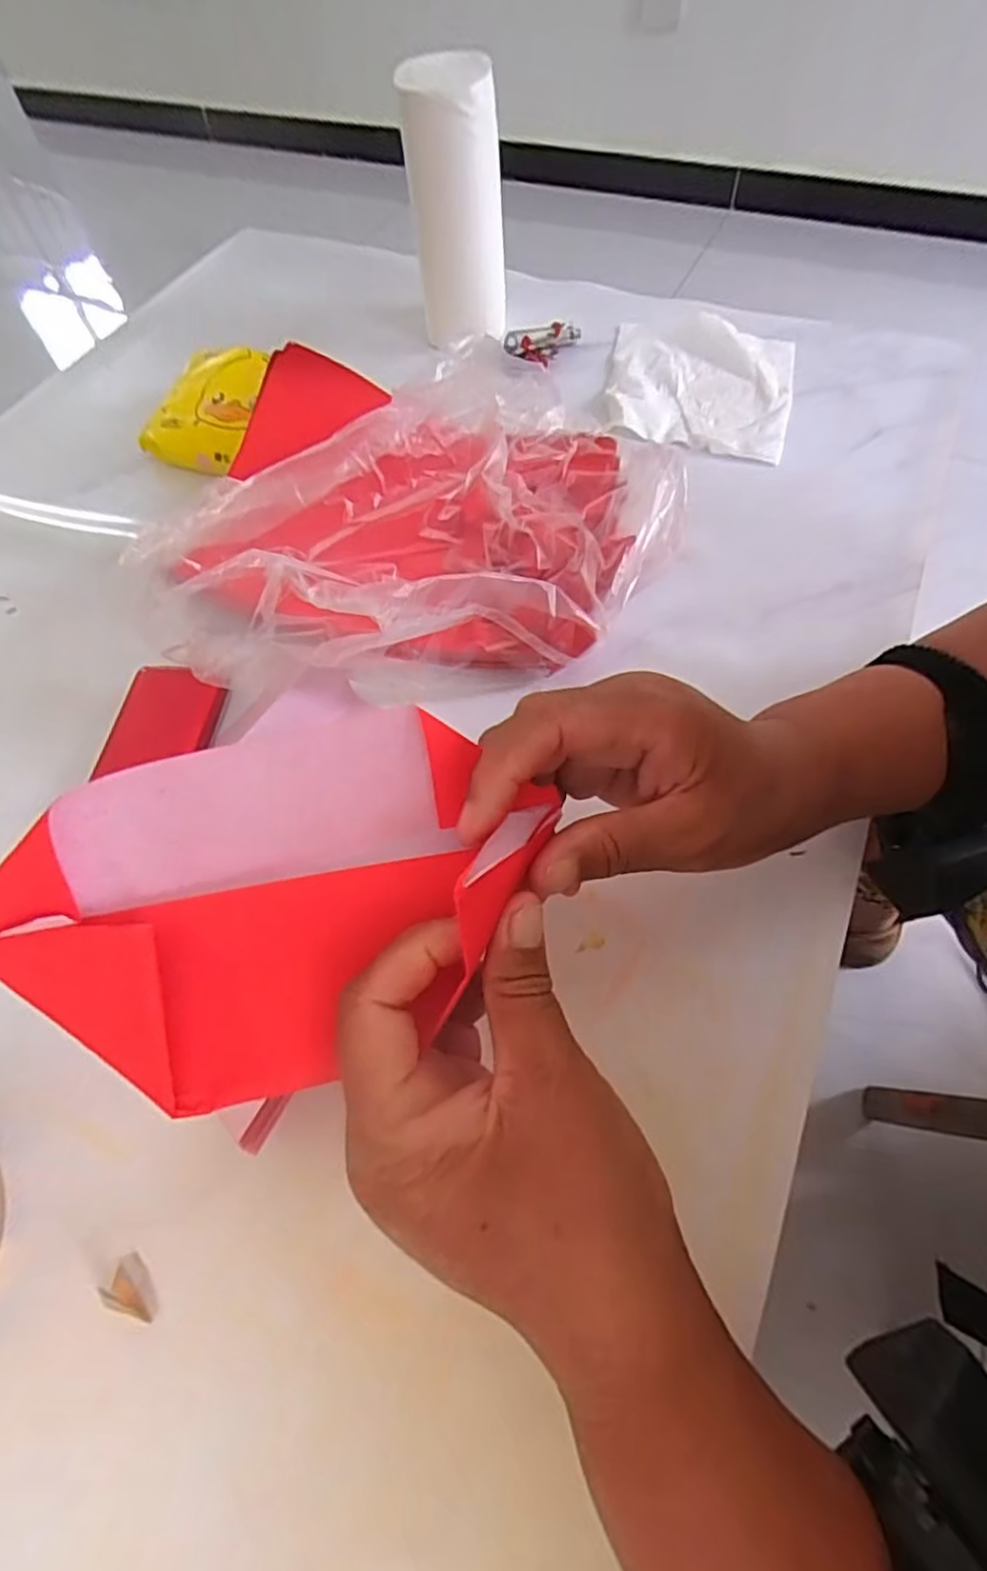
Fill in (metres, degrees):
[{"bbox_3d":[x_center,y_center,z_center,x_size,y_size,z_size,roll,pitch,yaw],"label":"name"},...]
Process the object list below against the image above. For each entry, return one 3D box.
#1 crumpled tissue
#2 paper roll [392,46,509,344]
[{"bbox_3d":[0.145,-0.285,0.478,0.127,0.022,0.125,14,63,11],"label":"crumpled tissue"},{"bbox_3d":[-0.025,-0.389,0.463,0.060,0.155,0.047,-7,60,-1],"label":"paper roll"}]

